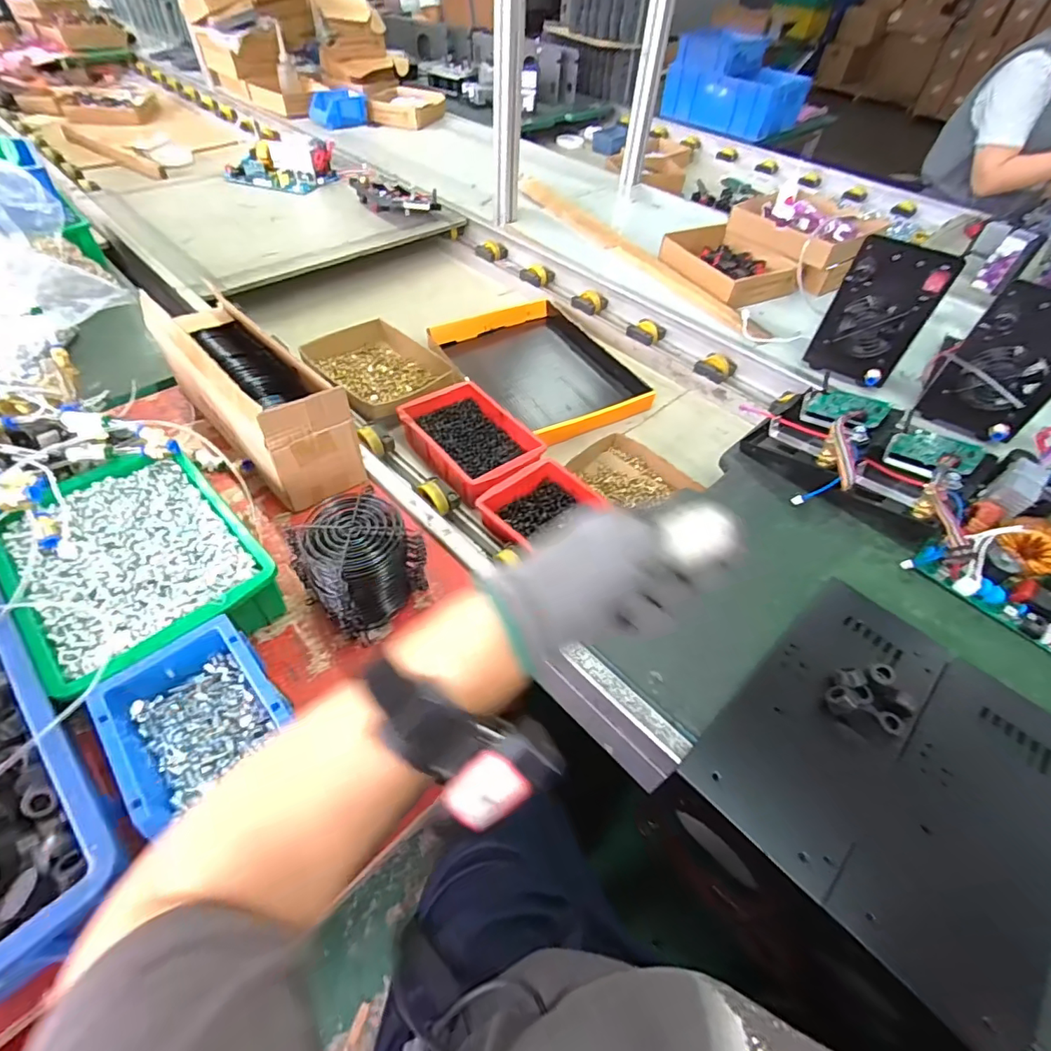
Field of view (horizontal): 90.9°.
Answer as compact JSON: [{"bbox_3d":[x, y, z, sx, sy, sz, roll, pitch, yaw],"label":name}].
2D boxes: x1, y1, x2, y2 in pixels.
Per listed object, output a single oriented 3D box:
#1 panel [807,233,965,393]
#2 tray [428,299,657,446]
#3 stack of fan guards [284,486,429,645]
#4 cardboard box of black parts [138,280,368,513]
[{"bbox_3d":[0.512,-0.310,0.754,0.120,0.184,0.034,27,53,17],"label":"panel"},{"bbox_3d":[0.018,-0.276,0.929,0.285,0.061,0.364,-21,55,-20],"label":"tray"},{"bbox_3d":[-0.159,0.041,0.497,0.100,0.110,0.088,-34,60,-28],"label":"stack of fan guards"},{"bbox_3d":[-0.334,-0.165,0.639,0.108,0.142,0.325,-35,61,-28],"label":"cardboard box of black parts"}]

